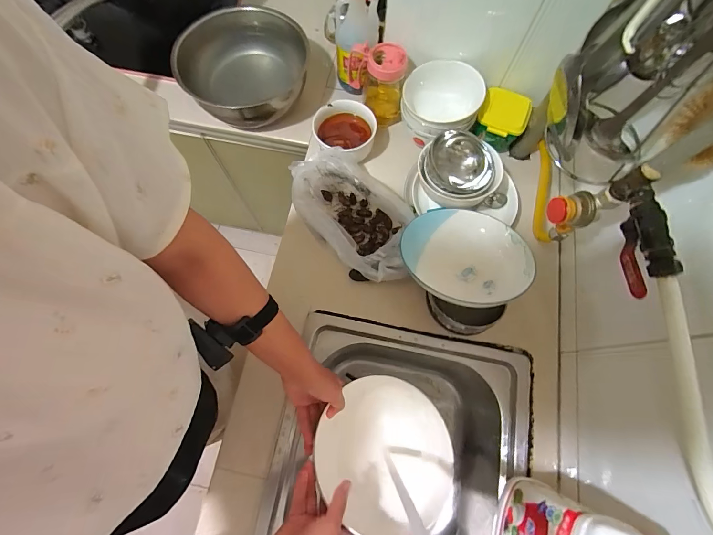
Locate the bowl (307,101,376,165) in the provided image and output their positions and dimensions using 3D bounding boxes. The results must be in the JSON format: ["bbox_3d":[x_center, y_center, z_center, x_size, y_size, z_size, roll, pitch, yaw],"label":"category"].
[{"bbox_3d":[-0.025,-0.269,0.680,0.125,0.076,0.126,0,72,-1],"label":"bowl"}]

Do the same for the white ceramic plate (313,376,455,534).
[{"bbox_3d":[0.044,0.285,0.506,0.207,0.061,0.195,0,72,-1],"label":"white ceramic plate"}]

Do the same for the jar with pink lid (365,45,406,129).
[{"bbox_3d":[0.057,-0.367,0.670,0.073,0.149,0.070,0,72,-1],"label":"jar with pink lid"}]

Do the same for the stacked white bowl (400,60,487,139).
[{"bbox_3d":[0.160,-0.319,0.646,0.146,0.079,0.137,0,72,-1],"label":"stacked white bowl"}]

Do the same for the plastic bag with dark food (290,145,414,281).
[{"bbox_3d":[0.003,-0.095,0.607,0.161,0.097,0.260,-42,78,-13],"label":"plastic bag with dark food"}]

